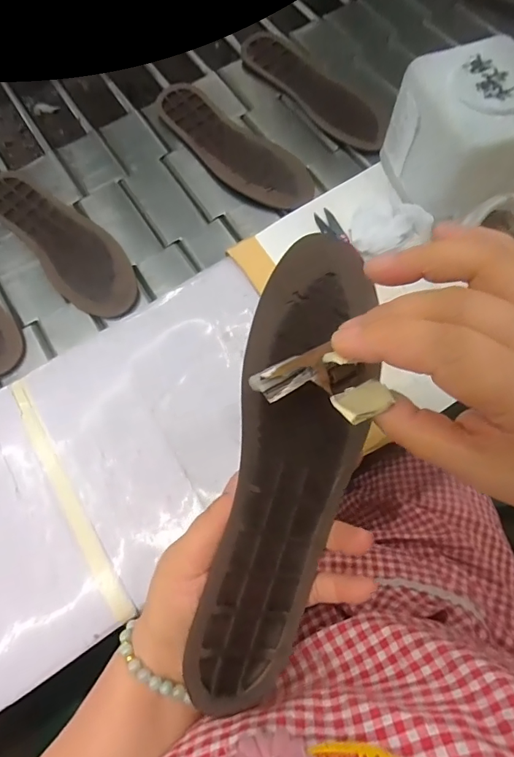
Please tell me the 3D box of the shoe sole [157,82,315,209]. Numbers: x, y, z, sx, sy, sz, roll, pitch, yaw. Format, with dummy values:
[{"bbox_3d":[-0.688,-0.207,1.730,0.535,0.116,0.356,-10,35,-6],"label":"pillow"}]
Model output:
[{"bbox_3d":[-0.038,-0.300,0.568,0.079,0.014,0.261,-44,75,-13],"label":"shoe sole"}]

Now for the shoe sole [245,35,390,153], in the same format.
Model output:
[{"bbox_3d":[0.078,-0.392,0.593,0.064,0.023,0.259,-37,74,-11],"label":"shoe sole"}]

